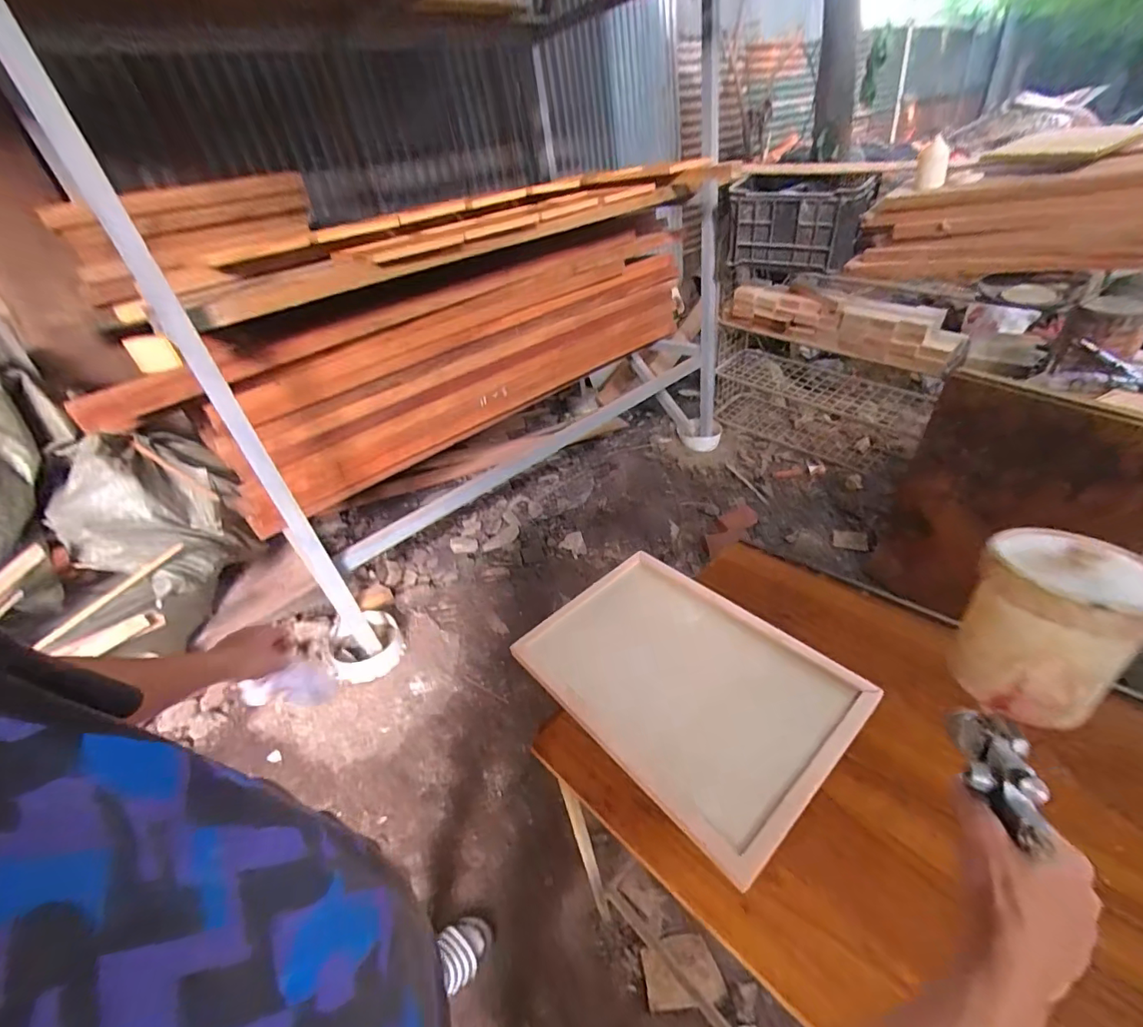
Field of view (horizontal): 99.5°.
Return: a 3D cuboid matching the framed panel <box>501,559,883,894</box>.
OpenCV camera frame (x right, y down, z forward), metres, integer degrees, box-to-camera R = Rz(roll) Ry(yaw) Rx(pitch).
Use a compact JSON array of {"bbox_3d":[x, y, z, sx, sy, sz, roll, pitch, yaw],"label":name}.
[{"bbox_3d":[0.144,0.214,0.665,0.279,0.035,0.400,-32,40,-27],"label":"framed panel"}]

